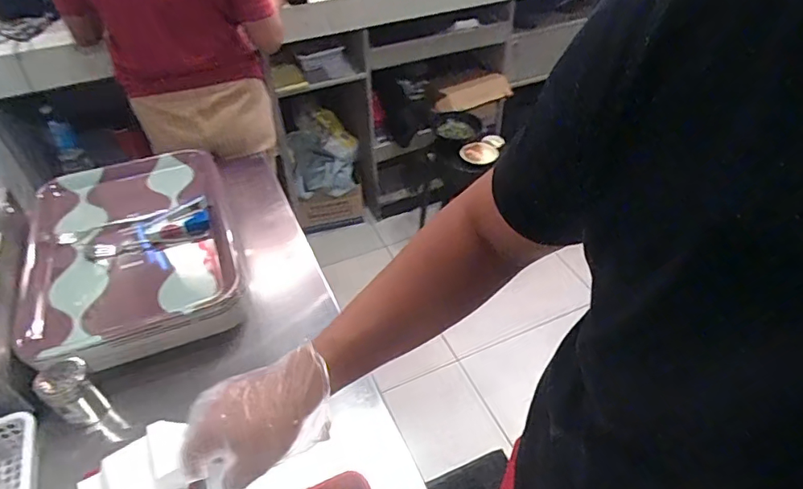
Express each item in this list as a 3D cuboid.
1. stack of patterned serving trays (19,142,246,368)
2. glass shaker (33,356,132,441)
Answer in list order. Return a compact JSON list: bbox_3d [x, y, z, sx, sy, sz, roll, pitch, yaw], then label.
[{"bbox_3d":[-0.465,0.005,0.884,0.326,0.099,0.486,-19,47,-17],"label":"stack of patterned serving trays"},{"bbox_3d":[-0.457,0.233,0.723,0.066,0.164,0.062,-1,45,1],"label":"glass shaker"}]

